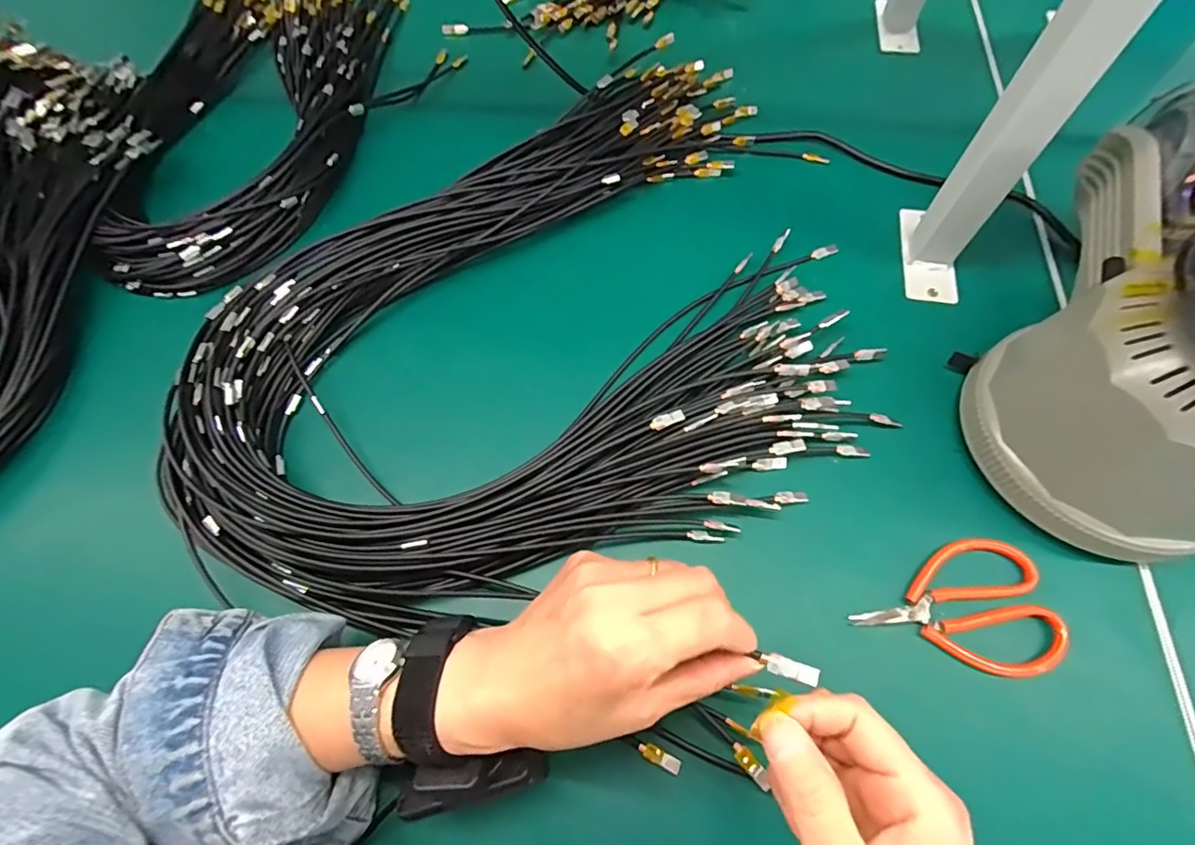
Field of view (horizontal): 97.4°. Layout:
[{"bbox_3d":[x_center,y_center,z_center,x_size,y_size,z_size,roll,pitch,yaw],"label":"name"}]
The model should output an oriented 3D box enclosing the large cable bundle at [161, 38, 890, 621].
[{"bbox_3d":[-0.063,-0.112,0.425,0.486,0.045,0.470,-12,63,-2],"label":"large cable bundle"}]

